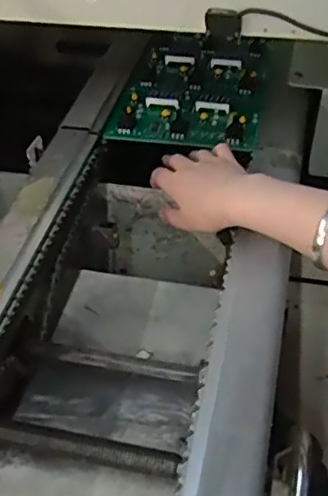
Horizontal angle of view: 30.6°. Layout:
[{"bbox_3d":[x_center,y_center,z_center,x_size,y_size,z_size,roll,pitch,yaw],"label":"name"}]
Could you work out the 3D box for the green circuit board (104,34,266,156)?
[{"bbox_3d":[0.037,-0.191,0.707,0.159,0.029,0.223,11,47,7],"label":"green circuit board"}]

